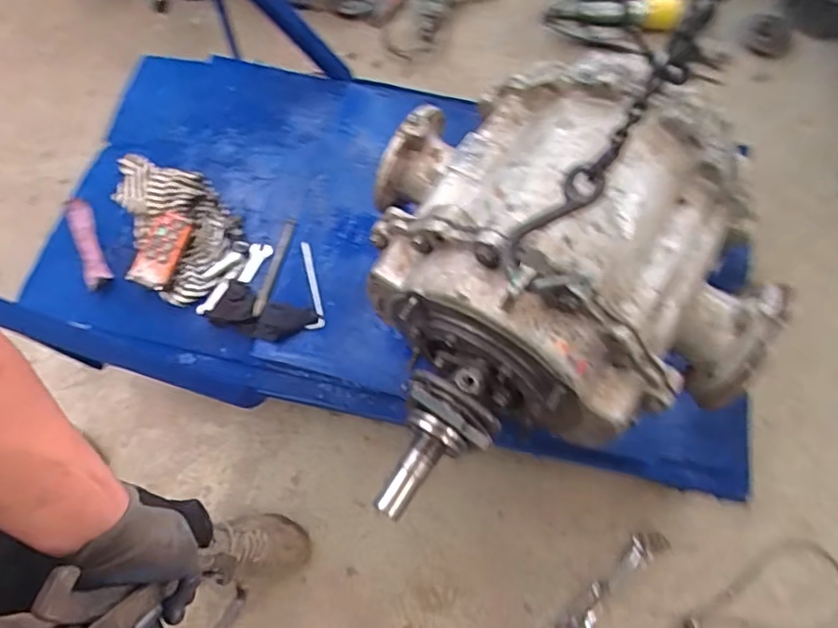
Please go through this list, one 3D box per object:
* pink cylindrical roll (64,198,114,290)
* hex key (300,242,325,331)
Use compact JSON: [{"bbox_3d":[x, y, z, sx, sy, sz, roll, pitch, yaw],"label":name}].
[{"bbox_3d":[-0.697,-0.152,1.131,0.049,0.042,0.233,-24,71,-10],"label":"pink cylindrical roll"},{"bbox_3d":[-0.224,-0.056,1.105,0.036,0.017,0.178,-11,79,-6],"label":"hex key"}]

